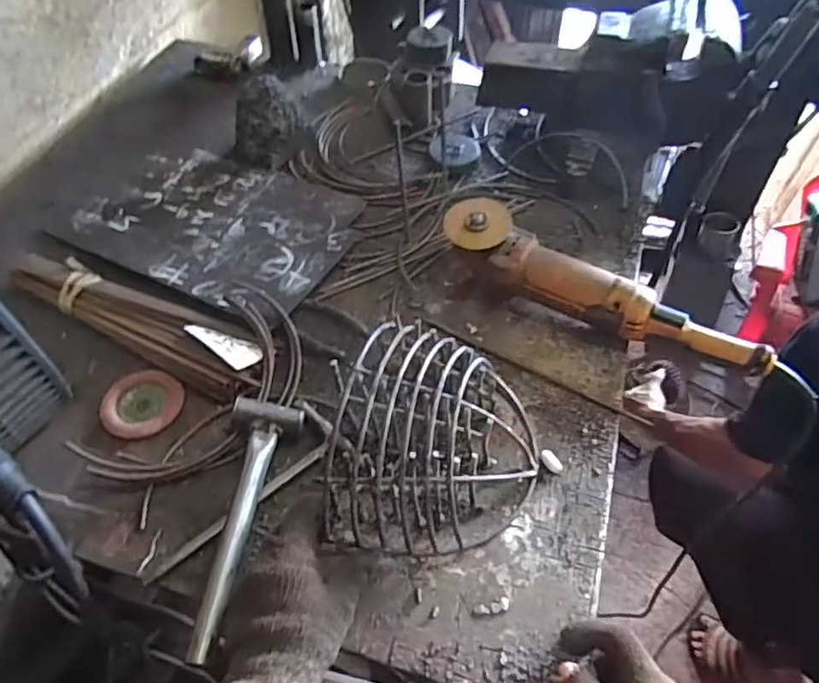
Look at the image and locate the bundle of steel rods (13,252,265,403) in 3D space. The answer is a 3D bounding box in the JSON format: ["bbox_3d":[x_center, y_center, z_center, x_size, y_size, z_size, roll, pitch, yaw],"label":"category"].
[{"bbox_3d":[-0.315,-0.034,0.715,0.344,0.032,0.087,23,57,17],"label":"bundle of steel rods"}]

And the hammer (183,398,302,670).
[{"bbox_3d":[-0.159,0.162,0.559,0.057,0.036,0.244,4,54,4],"label":"hammer"}]

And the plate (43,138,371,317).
[{"bbox_3d":[-0.275,-0.169,0.840,0.386,0.011,0.255,21,53,18],"label":"plate"}]

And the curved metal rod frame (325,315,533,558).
[{"bbox_3d":[0.032,0.089,0.568,0.181,0.106,0.208,11,54,9],"label":"curved metal rod frame"}]

